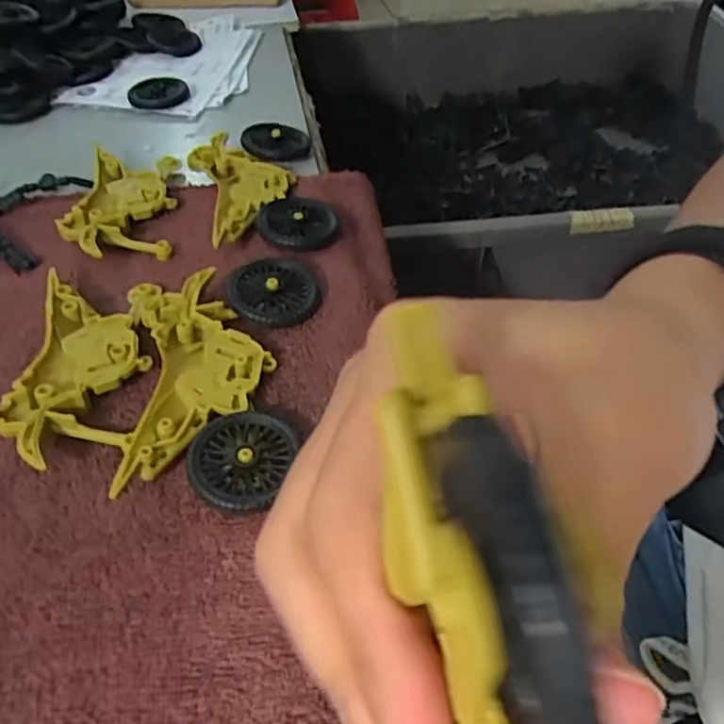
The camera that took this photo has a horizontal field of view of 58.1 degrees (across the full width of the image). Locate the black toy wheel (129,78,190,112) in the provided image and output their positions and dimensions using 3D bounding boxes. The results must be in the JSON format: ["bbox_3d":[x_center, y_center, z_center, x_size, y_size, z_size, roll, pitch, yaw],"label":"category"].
[{"bbox_3d":[-0.134,-0.178,0.429,0.037,0.007,0.037,-12,46,-9],"label":"black toy wheel"}]

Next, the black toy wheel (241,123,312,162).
[{"bbox_3d":[-0.050,-0.126,0.371,0.036,0.010,0.035,-2,46,2],"label":"black toy wheel"}]

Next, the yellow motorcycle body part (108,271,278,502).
[{"bbox_3d":[-0.063,0.000,0.249,0.052,0.012,0.104,-10,46,-7],"label":"yellow motorcycle body part"}]

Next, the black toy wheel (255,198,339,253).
[{"bbox_3d":[-0.032,-0.068,0.311,0.036,0.013,0.037,-2,46,2],"label":"black toy wheel"}]

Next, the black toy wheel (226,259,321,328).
[{"bbox_3d":[-0.037,-0.030,0.276,0.037,0.012,0.036,-2,46,2],"label":"black toy wheel"}]

